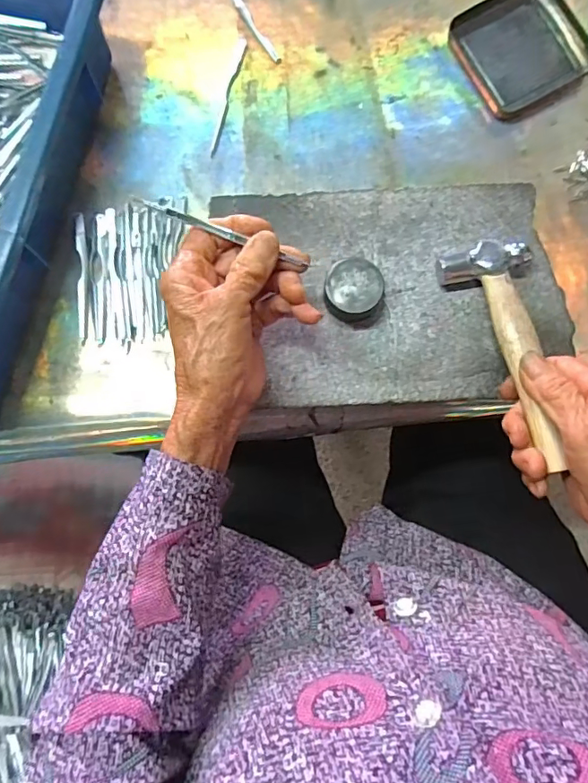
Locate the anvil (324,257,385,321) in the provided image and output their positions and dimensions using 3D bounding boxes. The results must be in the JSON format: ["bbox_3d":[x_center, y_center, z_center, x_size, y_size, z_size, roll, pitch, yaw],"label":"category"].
[{"bbox_3d":[0.039,-0.068,0.344,0.038,0.021,0.036,0,82,0],"label":"anvil"}]

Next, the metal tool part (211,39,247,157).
[{"bbox_3d":[-0.055,-0.245,0.428,0.007,0.004,0.107,15,82,0],"label":"metal tool part"}]

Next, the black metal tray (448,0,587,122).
[{"bbox_3d":[0.194,-0.292,0.436,0.101,0.012,0.103,-28,82,-4],"label":"black metal tray"}]

